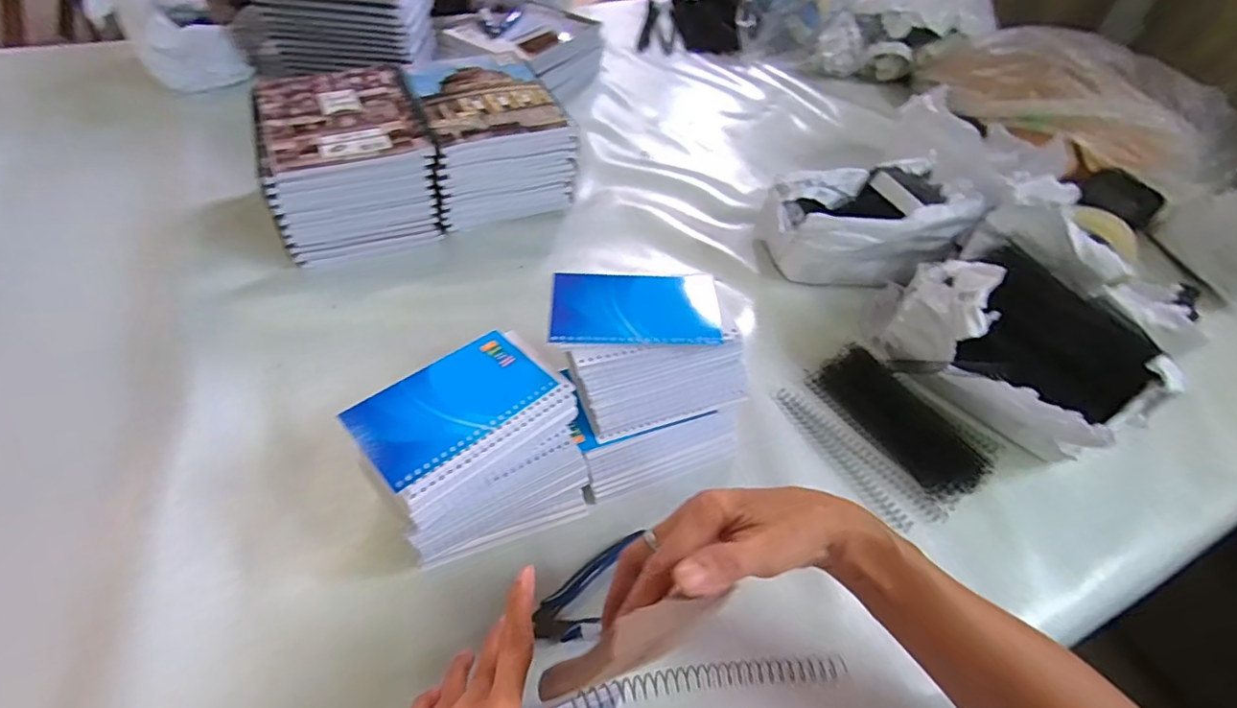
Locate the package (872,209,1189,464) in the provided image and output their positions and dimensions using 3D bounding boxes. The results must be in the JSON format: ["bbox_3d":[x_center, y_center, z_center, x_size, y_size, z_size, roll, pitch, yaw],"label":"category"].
[{"bbox_3d":[0.352,-0.016,0.501,0.174,0.127,0.226,-17,52,-19],"label":"package"}]

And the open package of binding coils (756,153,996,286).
[{"bbox_3d":[0.268,-0.137,0.610,0.192,0.113,0.111,-4,49,-9],"label":"open package of binding coils"}]

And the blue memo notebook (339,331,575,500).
[{"bbox_3d":[-0.111,0.033,0.387,0.134,0.008,0.088,-33,59,-29],"label":"blue memo notebook"}]

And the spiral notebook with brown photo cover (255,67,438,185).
[{"bbox_3d":[-0.299,-0.255,0.591,0.161,0.018,0.191,-17,52,-19],"label":"spiral notebook with brown photo cover"}]

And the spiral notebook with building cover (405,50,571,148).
[{"bbox_3d":[-0.155,-0.301,0.638,0.147,0.011,0.182,-18,52,-20],"label":"spiral notebook with building cover"}]

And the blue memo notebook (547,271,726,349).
[{"bbox_3d":[0.014,-0.036,0.429,0.128,0.005,0.076,1,48,-4],"label":"blue memo notebook"}]

